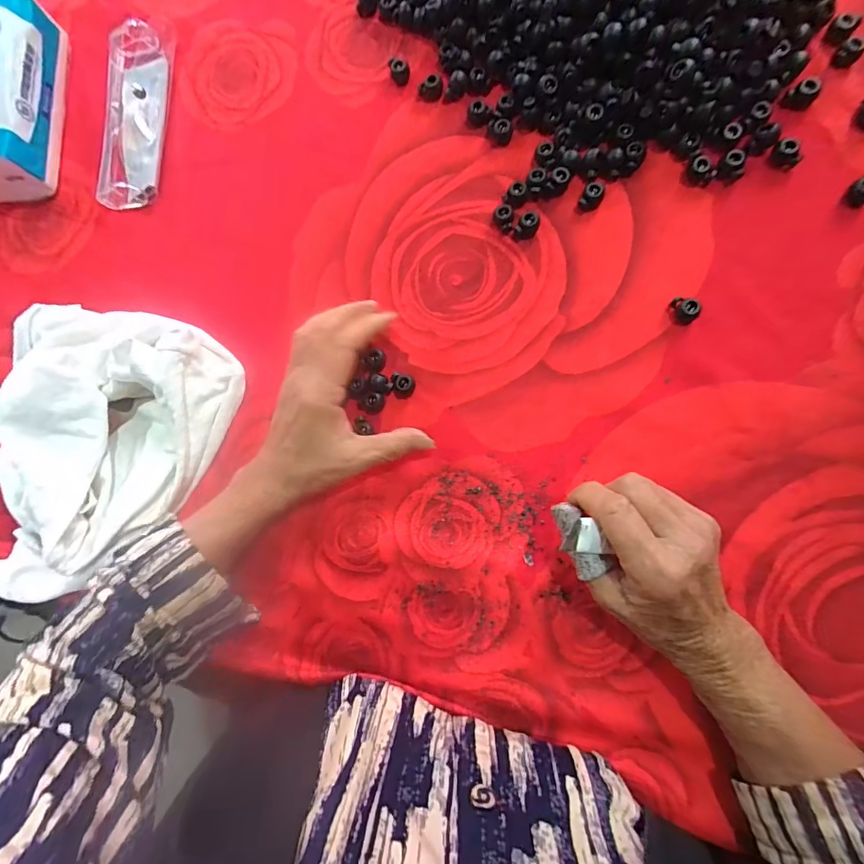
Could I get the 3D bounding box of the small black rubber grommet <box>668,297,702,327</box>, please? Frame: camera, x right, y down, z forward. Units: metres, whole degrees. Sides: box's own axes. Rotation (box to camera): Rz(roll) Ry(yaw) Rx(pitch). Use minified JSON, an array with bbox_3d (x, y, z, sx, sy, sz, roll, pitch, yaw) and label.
[{"bbox_3d":[0.171,-0.082,0.305,0.018,0.012,0.015,16,88,9],"label":"small black rubber grommet"}]

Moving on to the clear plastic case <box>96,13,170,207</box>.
[{"bbox_3d":[-0.259,-0.275,0.392,0.053,0.017,0.159,3,87,8],"label":"clear plastic case"}]

